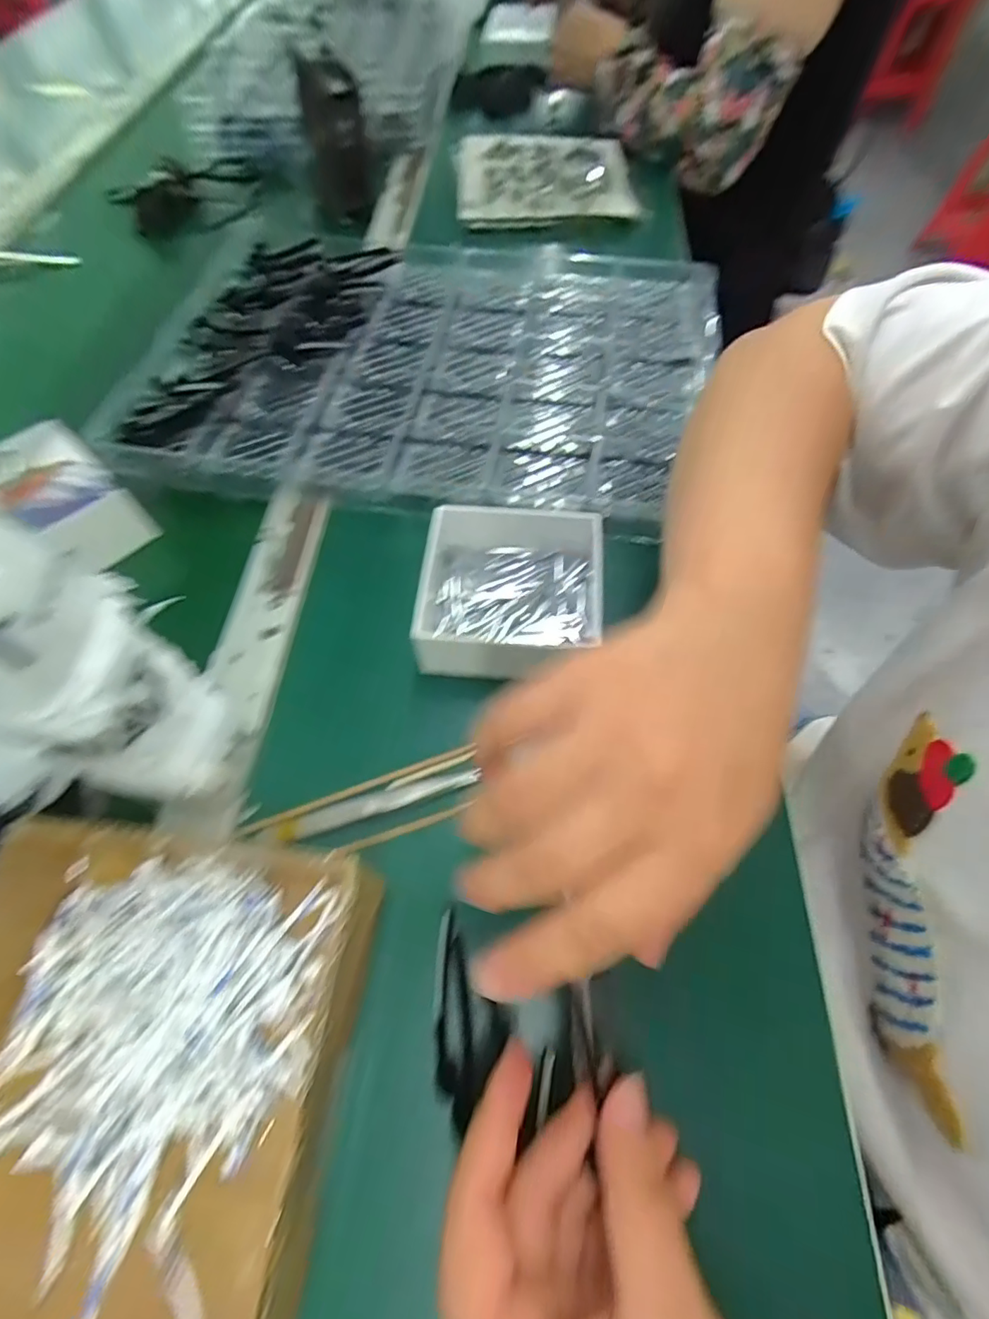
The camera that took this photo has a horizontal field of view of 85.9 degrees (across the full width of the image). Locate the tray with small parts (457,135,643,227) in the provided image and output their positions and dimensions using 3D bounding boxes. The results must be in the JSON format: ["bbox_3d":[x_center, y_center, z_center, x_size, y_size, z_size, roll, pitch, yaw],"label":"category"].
[{"bbox_3d":[0.058,-0.572,0.624,0.201,0.026,0.187,-1,62,-1],"label":"tray with small parts"}]

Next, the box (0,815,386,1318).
[{"bbox_3d":[-0.155,0.178,0.208,0.188,0.059,0.214,7,62,3],"label":"box"}]

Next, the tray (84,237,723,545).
[{"bbox_3d":[-0.053,-0.238,0.437,0.431,0.046,0.310,9,63,4],"label":"tray"}]

